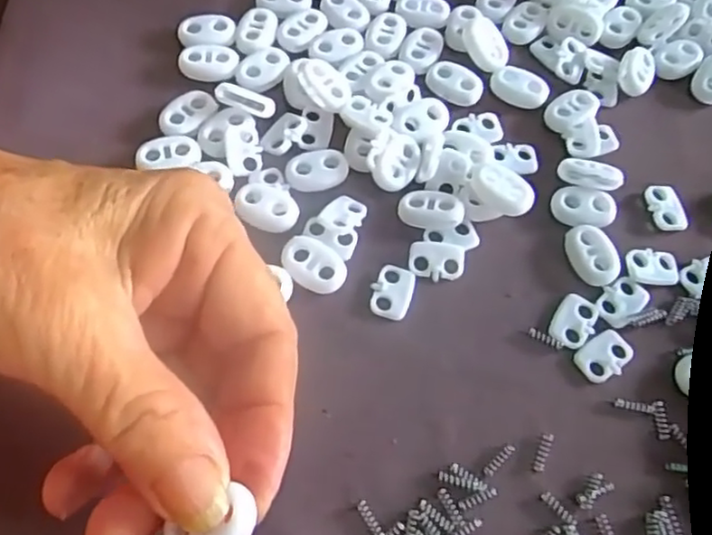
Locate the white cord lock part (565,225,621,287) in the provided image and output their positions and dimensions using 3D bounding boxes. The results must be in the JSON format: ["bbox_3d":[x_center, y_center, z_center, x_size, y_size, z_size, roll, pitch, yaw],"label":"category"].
[{"bbox_3d":[0.081,-0.004,0.221,0.015,0.005,0.022,-23,68,-15],"label":"white cord lock part"}]

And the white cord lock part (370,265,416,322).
[{"bbox_3d":[0.012,0.008,0.213,0.013,0.004,0.018,16,64,4],"label":"white cord lock part"}]

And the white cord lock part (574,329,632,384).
[{"bbox_3d":[0.080,0.028,0.207,0.018,0.004,0.013,-34,71,-19],"label":"white cord lock part"}]

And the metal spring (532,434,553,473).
[{"bbox_3d":[0.056,0.055,0.193,0.004,0.004,0.012,21,65,7],"label":"metal spring"}]

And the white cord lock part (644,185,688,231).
[{"bbox_3d":[0.111,-0.021,0.233,0.011,0.004,0.018,-10,65,-9],"label":"white cord lock part"}]

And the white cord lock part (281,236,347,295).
[{"bbox_3d":[-0.014,0.000,0.214,0.021,0.008,0.015,27,65,9],"label":"white cord lock part"}]

